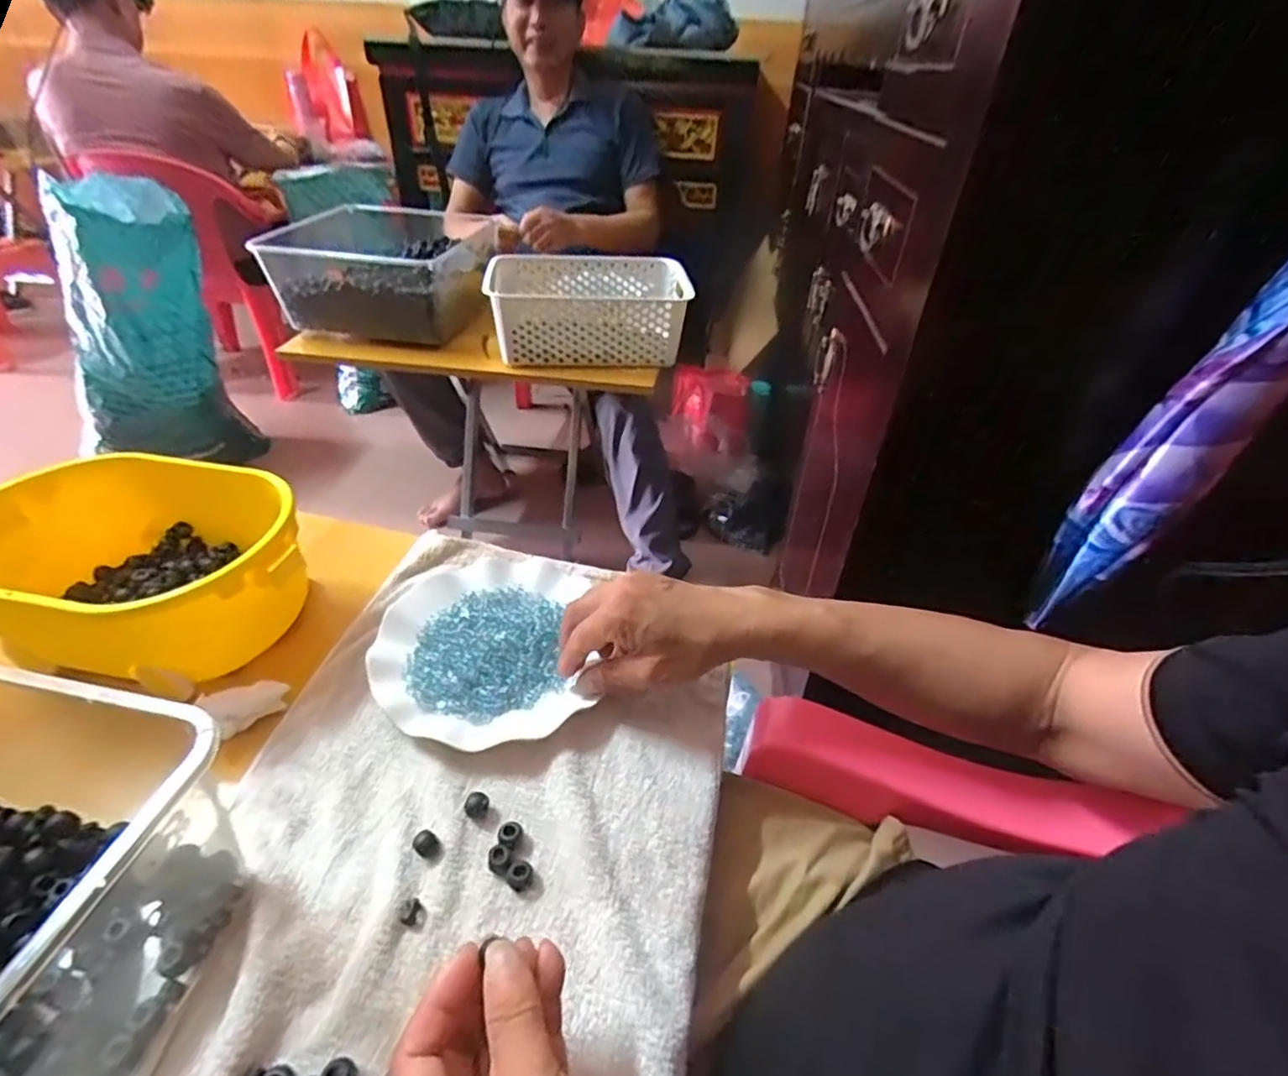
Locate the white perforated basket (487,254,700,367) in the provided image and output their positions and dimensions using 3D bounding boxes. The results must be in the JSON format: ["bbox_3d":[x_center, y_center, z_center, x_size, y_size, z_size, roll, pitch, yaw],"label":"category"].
[{"bbox_3d":[-0.088,-0.367,0.988,0.300,0.105,0.214,-1,39,-5],"label":"white perforated basket"}]

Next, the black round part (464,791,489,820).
[{"bbox_3d":[-0.107,0.171,0.393,0.013,0.010,0.014,3,41,-3],"label":"black round part"}]

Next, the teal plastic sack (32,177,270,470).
[{"bbox_3d":[-1.159,-0.479,1.392,0.352,0.551,0.320,-25,46,-30],"label":"teal plastic sack"}]

